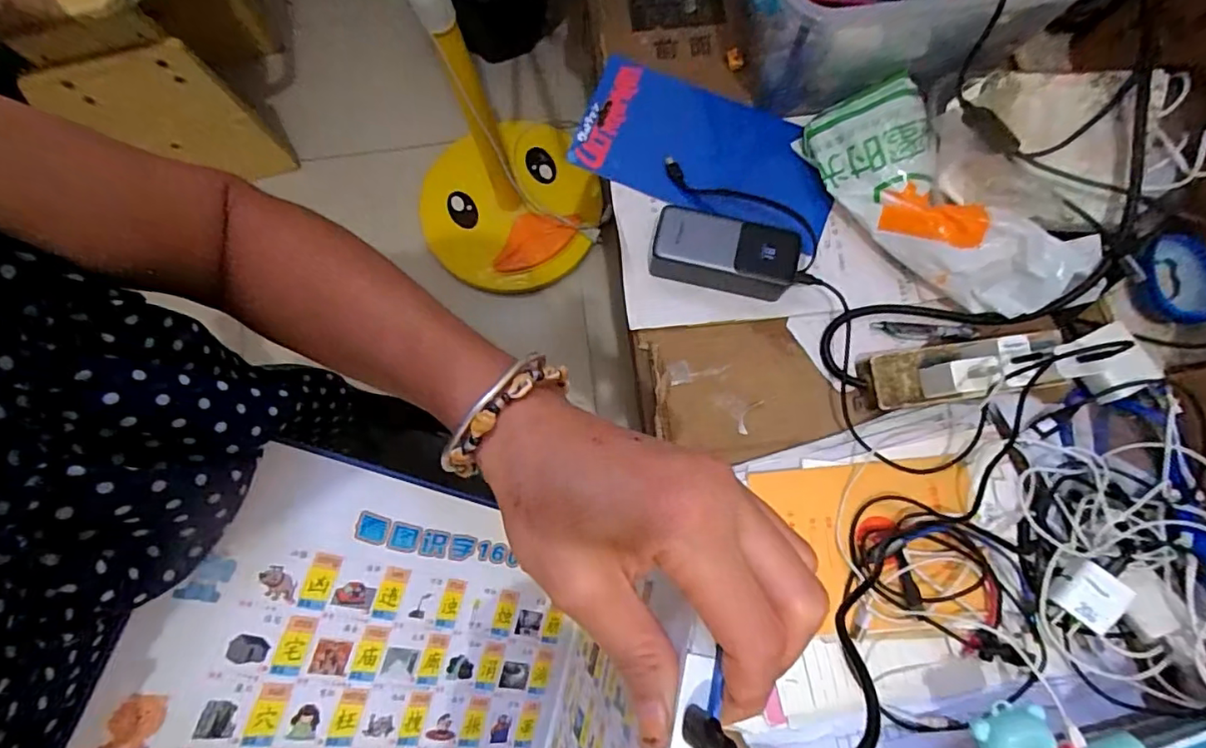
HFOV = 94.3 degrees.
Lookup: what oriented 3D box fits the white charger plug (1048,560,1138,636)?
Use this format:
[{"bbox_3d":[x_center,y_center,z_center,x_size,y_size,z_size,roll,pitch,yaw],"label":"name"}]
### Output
[{"bbox_3d":[0.385,0.176,0.442,0.044,0.024,0.041,-46,66,3],"label":"white charger plug"}]

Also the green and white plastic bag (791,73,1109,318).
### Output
[{"bbox_3d":[0.311,-0.152,0.506,0.288,0.051,0.115,42,84,8],"label":"green and white plastic bag"}]

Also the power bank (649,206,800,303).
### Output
[{"bbox_3d":[0.112,-0.111,0.517,0.128,0.052,0.055,10,80,3],"label":"power bank"}]

